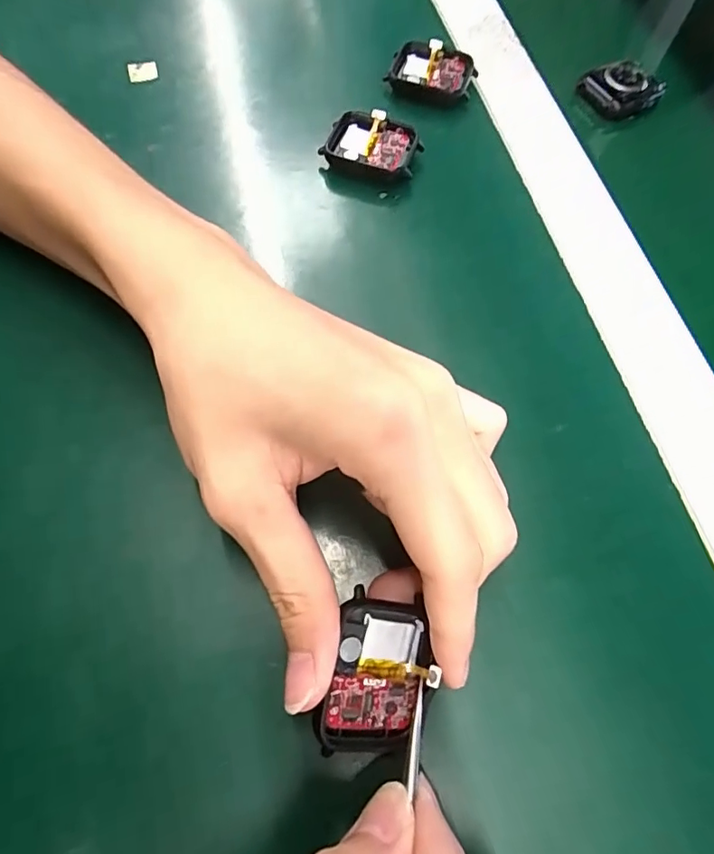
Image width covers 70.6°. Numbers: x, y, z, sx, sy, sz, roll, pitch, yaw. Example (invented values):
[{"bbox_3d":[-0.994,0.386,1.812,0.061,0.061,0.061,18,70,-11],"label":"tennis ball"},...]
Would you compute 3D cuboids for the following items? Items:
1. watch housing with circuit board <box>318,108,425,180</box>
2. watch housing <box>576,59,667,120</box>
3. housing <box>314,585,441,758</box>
[{"bbox_3d":[0.008,-0.144,0.260,0.046,0.012,0.036,17,67,4],"label":"watch housing with circuit board"},{"bbox_3d":[0.154,-0.198,0.297,0.040,0.014,0.032,41,70,14],"label":"watch housing"},{"bbox_3d":[0.008,0.078,0.157,0.035,0.005,0.046,18,81,-21],"label":"housing"}]

